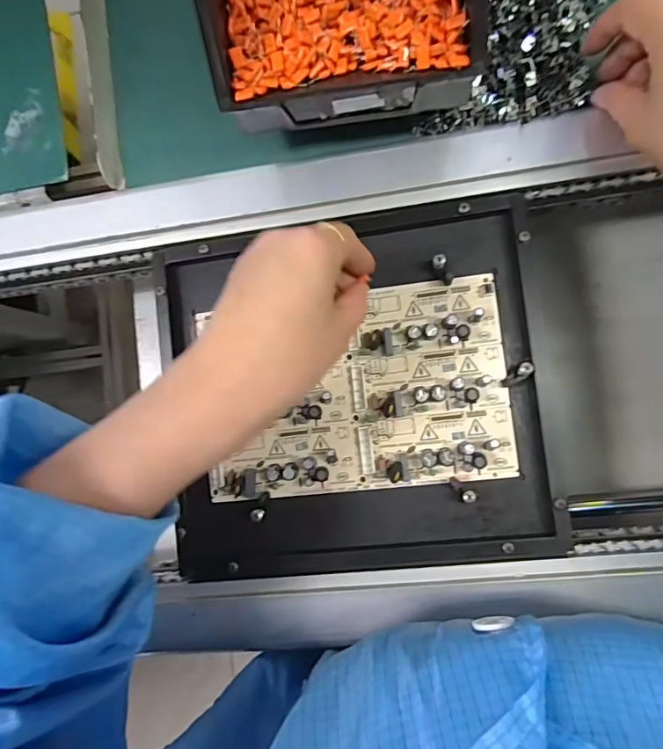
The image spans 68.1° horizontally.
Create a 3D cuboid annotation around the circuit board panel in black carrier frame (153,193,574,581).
[{"bbox_3d":[0.013,0.011,0.337,0.256,0.019,0.236,-7,86,9],"label":"circuit board panel in black carrier frame"}]

